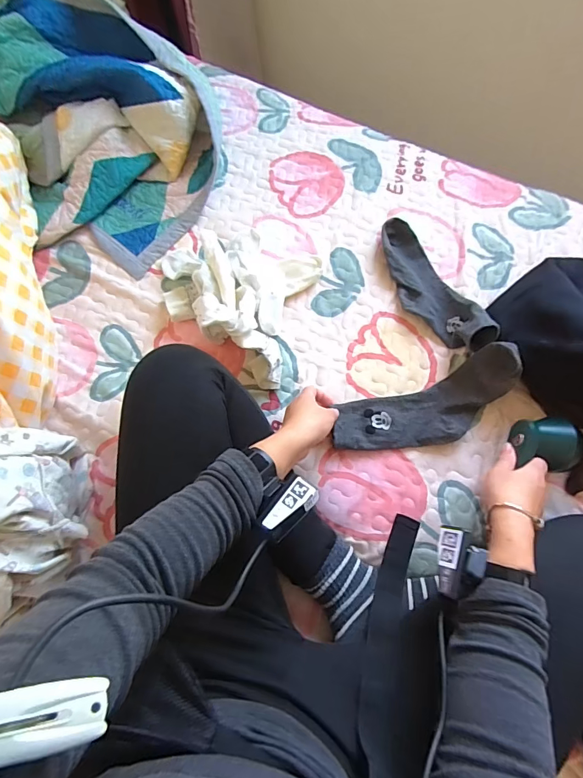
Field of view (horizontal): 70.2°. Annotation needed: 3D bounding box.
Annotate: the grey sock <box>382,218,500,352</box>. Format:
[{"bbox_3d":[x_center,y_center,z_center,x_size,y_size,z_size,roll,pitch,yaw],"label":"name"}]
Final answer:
[{"bbox_3d":[0.203,-0.159,0.614,0.074,0.066,0.249,-21,71,-6],"label":"grey sock"}]

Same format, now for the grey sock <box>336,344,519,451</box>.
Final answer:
[{"bbox_3d":[0.186,0.029,0.570,0.253,0.059,0.091,-23,71,6],"label":"grey sock"}]

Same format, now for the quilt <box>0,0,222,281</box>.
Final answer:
[{"bbox_3d":[-0.338,-0.466,0.693,0.374,0.157,0.531,-32,73,-10],"label":"quilt"}]

